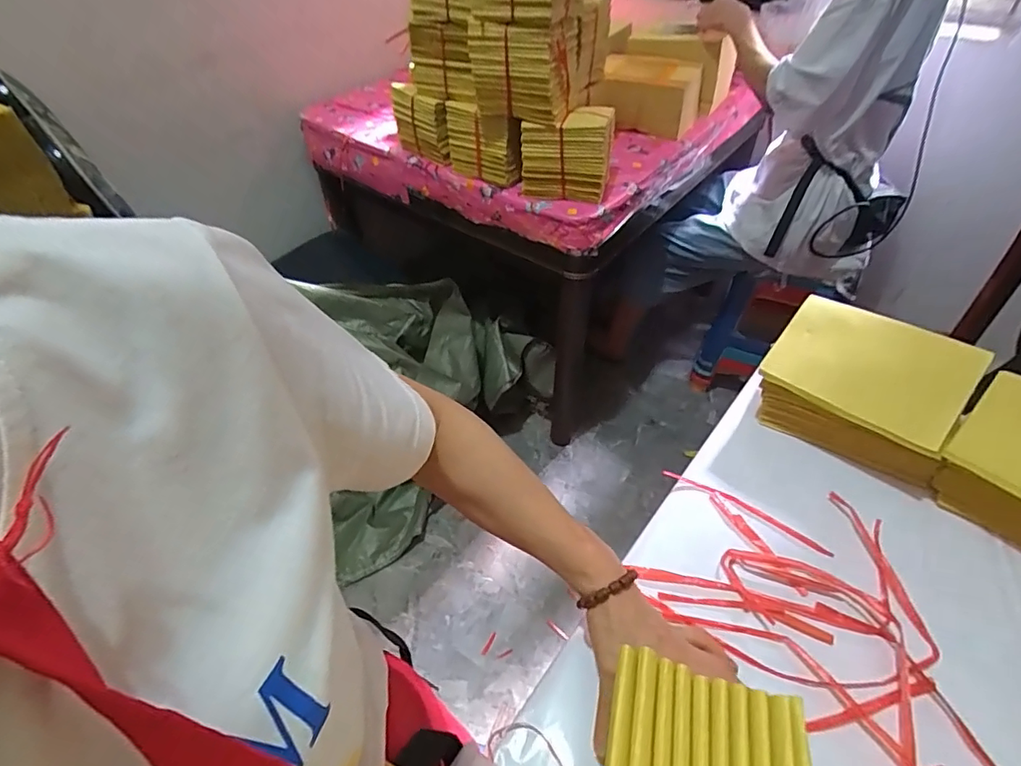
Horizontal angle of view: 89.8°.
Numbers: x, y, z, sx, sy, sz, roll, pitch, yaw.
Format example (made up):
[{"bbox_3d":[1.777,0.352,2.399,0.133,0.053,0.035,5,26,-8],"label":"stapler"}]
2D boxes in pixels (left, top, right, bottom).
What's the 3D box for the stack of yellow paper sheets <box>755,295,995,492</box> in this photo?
[{"bbox_3d":[0.349,0.008,0.507,0.176,0.109,0.096,33,57,28],"label":"stack of yellow paper sheets"}]

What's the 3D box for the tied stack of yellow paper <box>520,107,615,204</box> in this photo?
[{"bbox_3d":[0.110,-0.444,1.015,0.174,0.153,0.094,4,48,7],"label":"tied stack of yellow paper"}]

